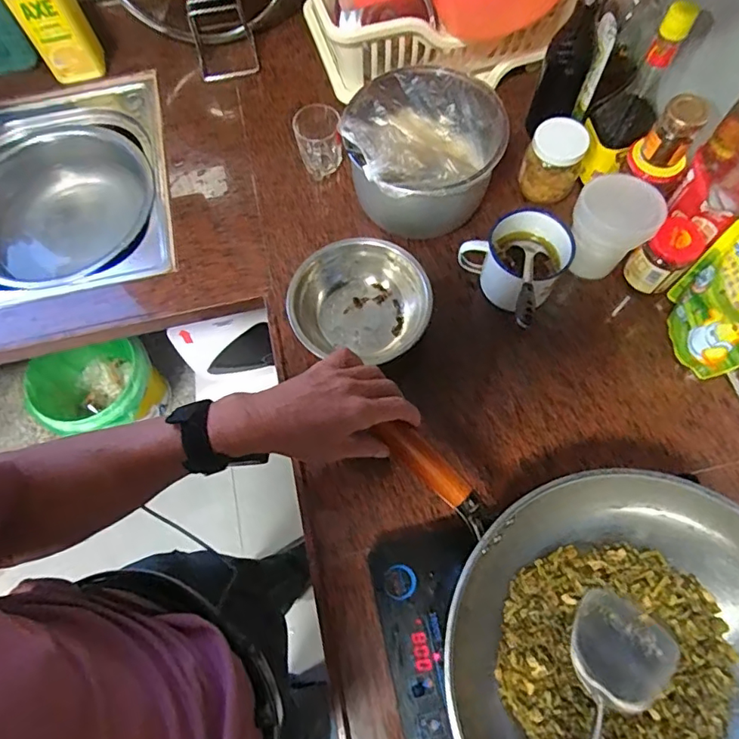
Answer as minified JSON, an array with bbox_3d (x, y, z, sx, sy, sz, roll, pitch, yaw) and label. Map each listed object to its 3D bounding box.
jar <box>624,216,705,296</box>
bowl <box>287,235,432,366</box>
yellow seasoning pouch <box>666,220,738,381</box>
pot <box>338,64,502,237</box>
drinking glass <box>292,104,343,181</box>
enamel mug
[{"bbox_3d":[0.388,-0.144,0.693,0.068,0.101,0.061,-35,71,-10],"label":"jar"},{"bbox_3d":[-0.015,-0.092,0.711,0.182,0.059,0.166,-1,69,2],"label":"bowl"},{"bbox_3d":[0.427,-0.082,0.622,0.046,0.190,0.146,0,69,3],"label":"yellow seasoning pouch"},{"bbox_3d":[0.075,-0.295,0.735,0.199,0.159,0.194,-1,69,2],"label":"pot"},{"bbox_3d":[-0.075,-0.338,0.798,0.067,0.096,0.075,-9,69,-1],"label":"drinking glass"},{"bbox_3d":[0.199,-0.152,0.707,0.128,0.102,0.109,34,74,14],"label":"enamel mug"}]

